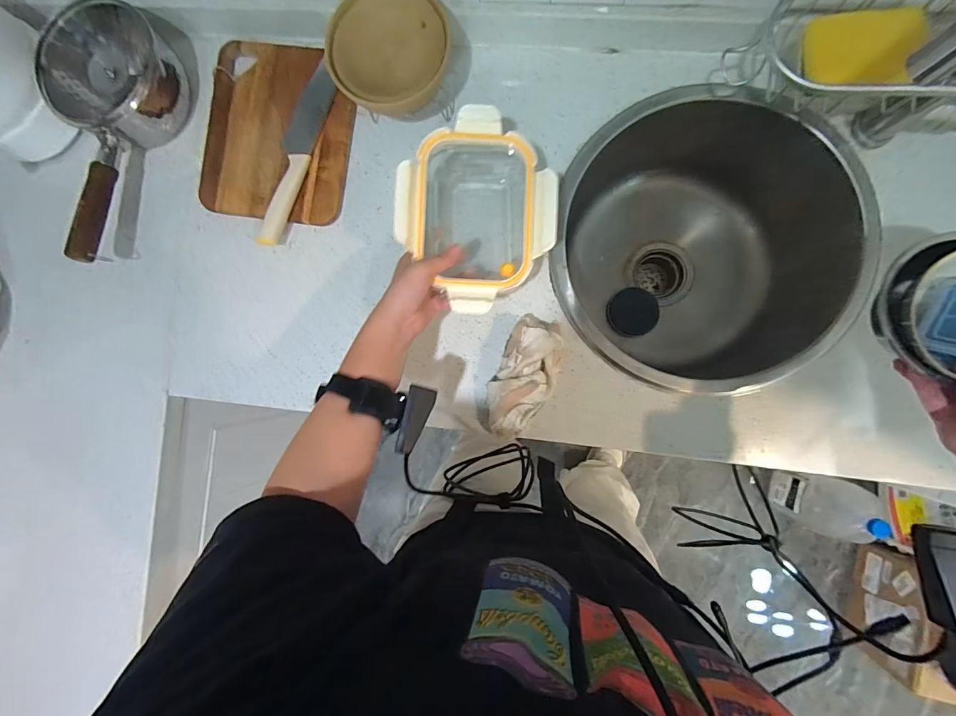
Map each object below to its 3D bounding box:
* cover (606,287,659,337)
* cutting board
[{"bbox_3d":[0.264,-0.079,0.716,0.082,0.010,0.081,-2,90,8],"label":"cover"},{"bbox_3d":[-0.273,-0.310,0.579,0.201,0.020,0.237,6,89,3],"label":"cutting board"}]

